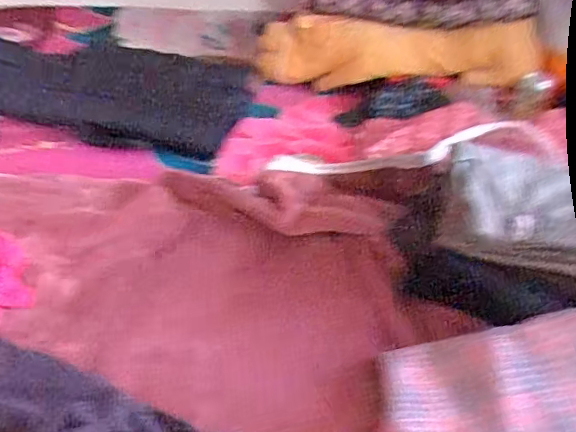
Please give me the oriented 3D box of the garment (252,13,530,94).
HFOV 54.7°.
[{"bbox_3d":[0.247,-0.376,1.324,0.640,0.155,0.128,12,35,10],"label":"garment"}]

